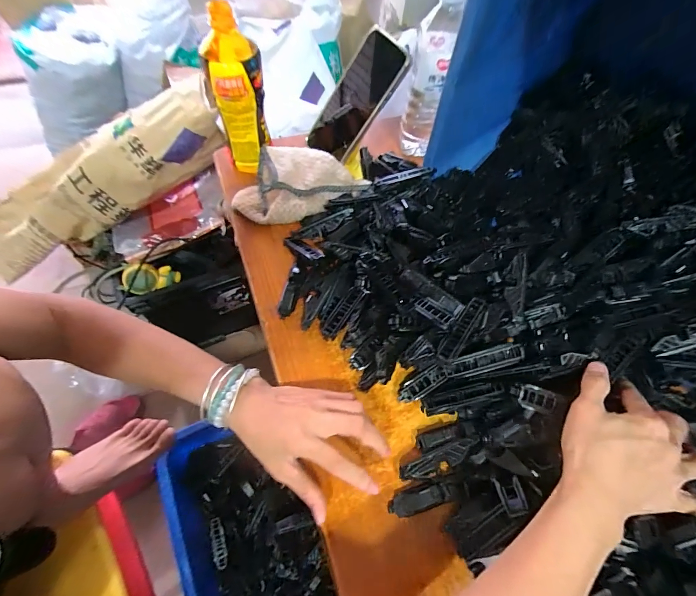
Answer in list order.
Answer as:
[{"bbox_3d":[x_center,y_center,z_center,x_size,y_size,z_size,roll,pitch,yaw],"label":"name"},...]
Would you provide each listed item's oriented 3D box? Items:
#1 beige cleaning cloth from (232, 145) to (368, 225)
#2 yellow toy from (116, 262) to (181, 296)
[{"bbox_3d":[-0.070,-0.162,0.460,0.170,0.044,0.108,-12,62,-9],"label":"beige cleaning cloth"},{"bbox_3d":[-0.435,-0.045,0.748,0.109,0.061,0.045,3,18,-39],"label":"yellow toy"}]

